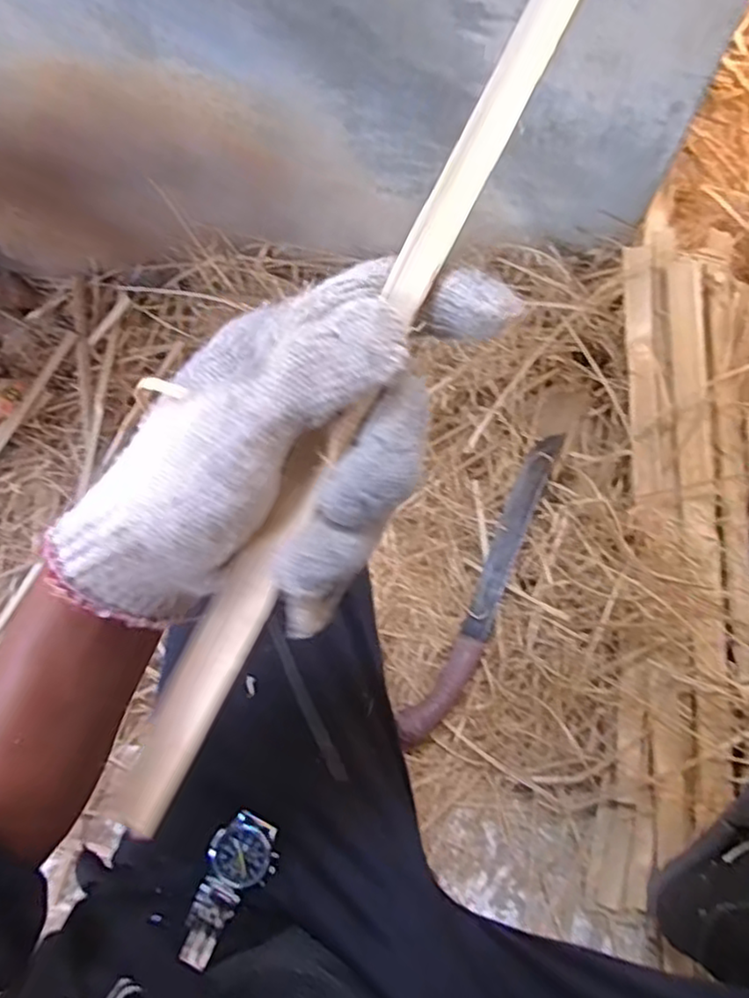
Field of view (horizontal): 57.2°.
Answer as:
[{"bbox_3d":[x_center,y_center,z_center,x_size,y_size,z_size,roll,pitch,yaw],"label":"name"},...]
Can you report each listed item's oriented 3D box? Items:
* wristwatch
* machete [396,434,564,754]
[{"bbox_3d":[-0.091,0.239,0.425,0.041,0.027,0.081,26,70,9],"label":"wristwatch"},{"bbox_3d":[0.130,0.096,0.798,0.054,0.043,0.404,24,70,8],"label":"machete"}]

